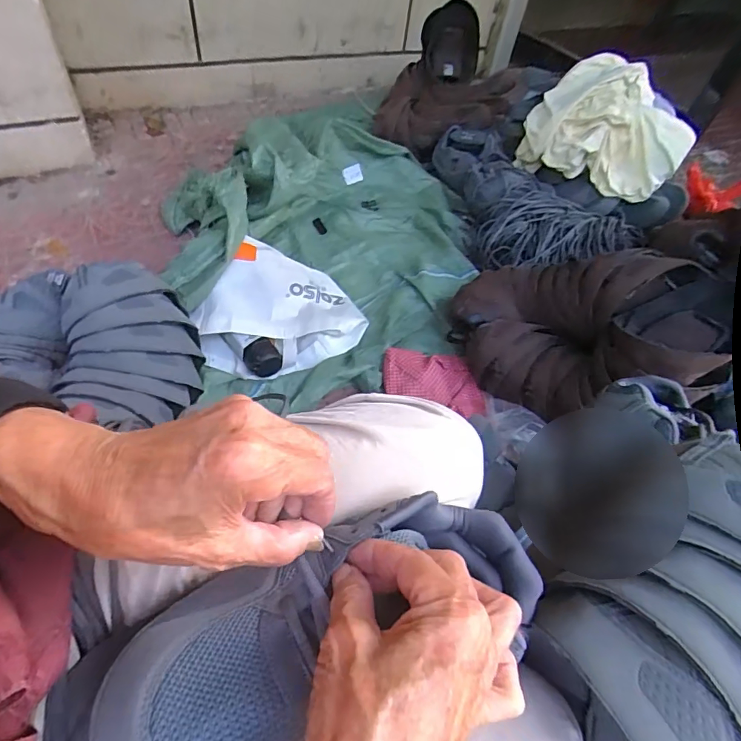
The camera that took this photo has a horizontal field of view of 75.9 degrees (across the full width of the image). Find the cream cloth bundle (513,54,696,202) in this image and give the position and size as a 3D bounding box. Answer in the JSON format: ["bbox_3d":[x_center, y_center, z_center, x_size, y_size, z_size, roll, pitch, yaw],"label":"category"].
[{"bbox_3d":[0.585,-0.587,1.190,0.379,0.243,0.261,25,54,12],"label":"cream cloth bundle"}]

